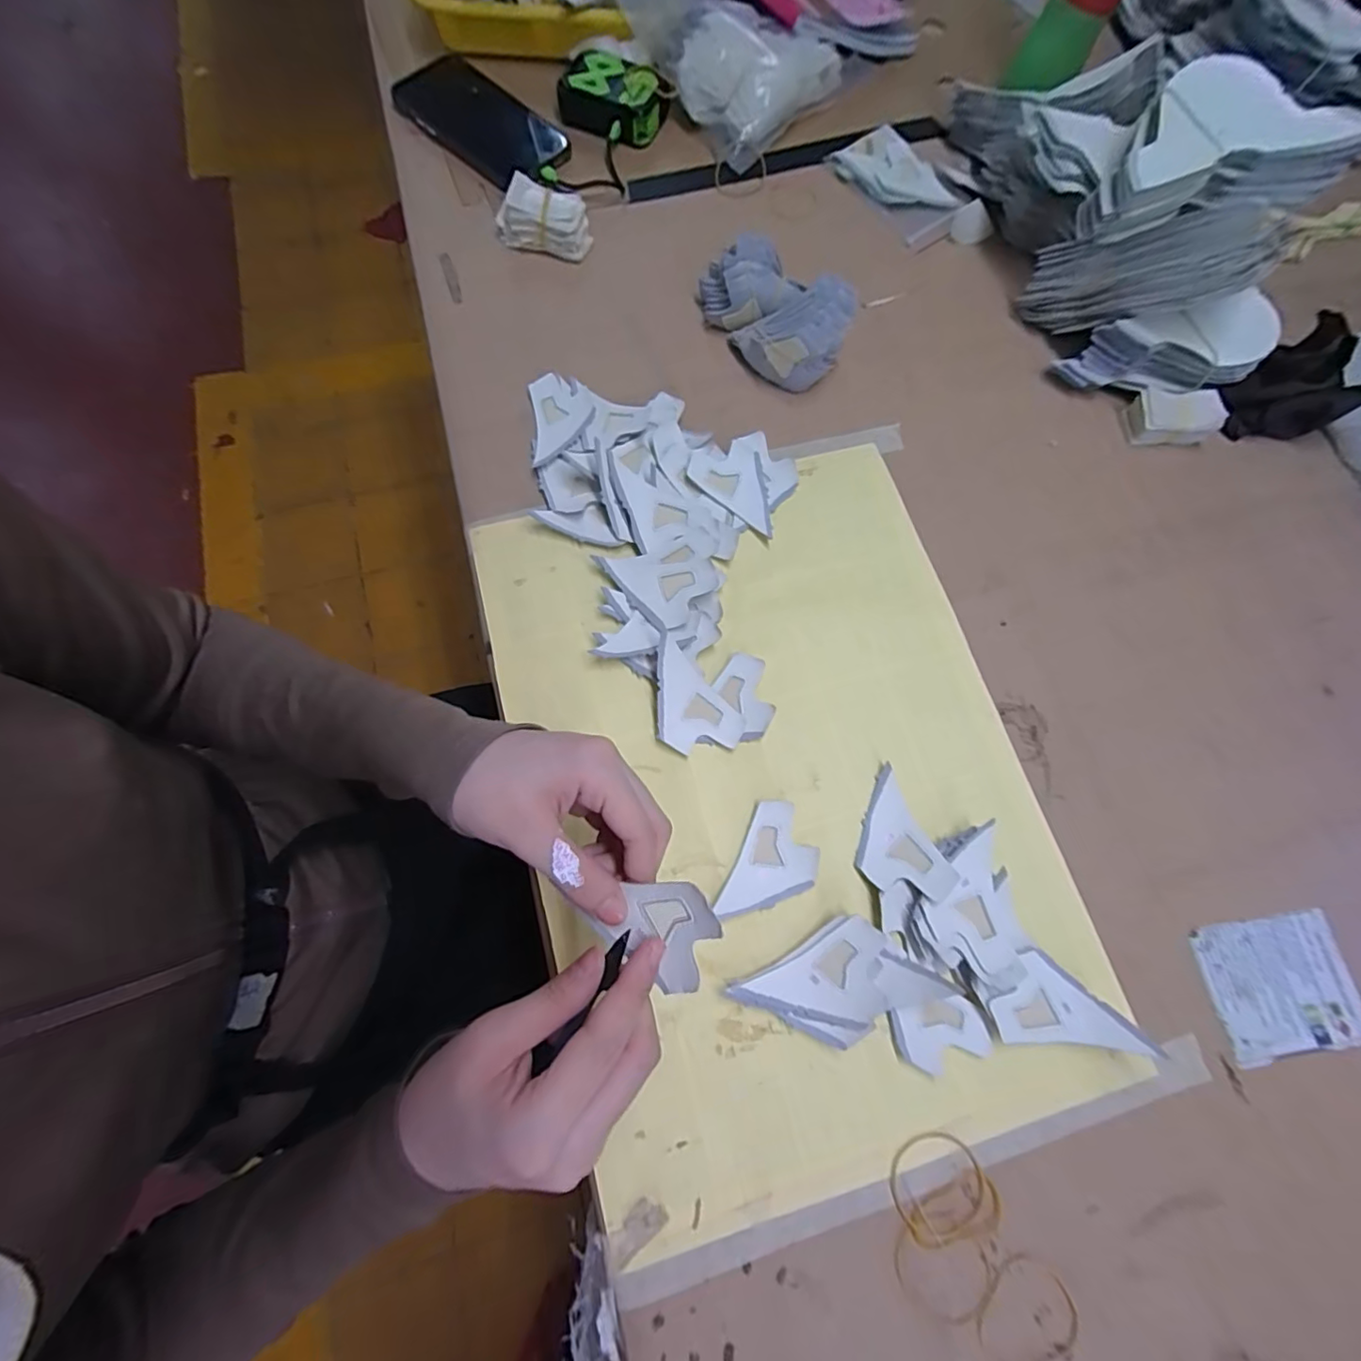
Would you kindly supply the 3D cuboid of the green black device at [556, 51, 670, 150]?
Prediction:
[{"bbox_3d":[-0.058,-0.530,0.524,0.091,0.029,0.066,12,74,2],"label":"green black device"}]

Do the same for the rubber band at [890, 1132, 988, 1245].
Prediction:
[{"bbox_3d":[0.138,0.269,0.307,0.051,0.004,0.047,-16,75,-7],"label":"rubber band"}]

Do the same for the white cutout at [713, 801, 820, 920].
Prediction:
[{"bbox_3d":[0.057,0.114,0.350,0.046,0.006,0.075,25,74,5],"label":"white cutout"}]

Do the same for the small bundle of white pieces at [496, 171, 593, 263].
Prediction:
[{"bbox_3d":[-0.115,-0.387,0.481,0.074,0.039,0.035,14,74,2],"label":"small bundle of white pieces"}]

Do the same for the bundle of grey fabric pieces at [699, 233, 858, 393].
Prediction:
[{"bbox_3d":[0.068,-0.290,0.447,0.064,0.057,0.131,-40,79,-12],"label":"bundle of grey fabric pieces"}]

